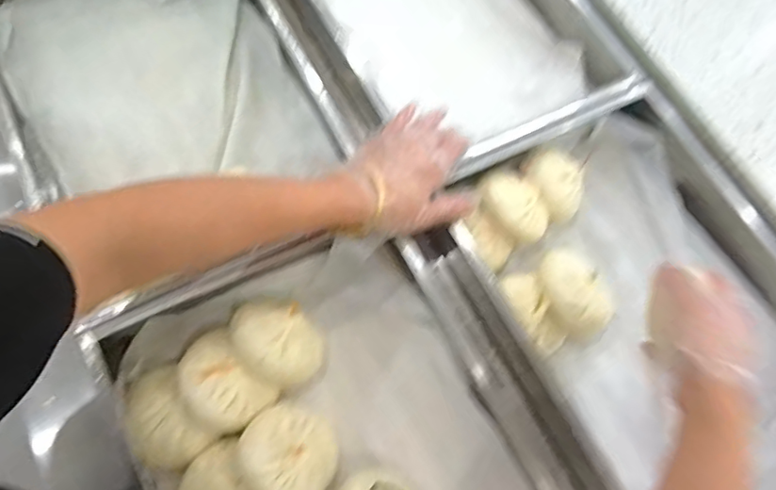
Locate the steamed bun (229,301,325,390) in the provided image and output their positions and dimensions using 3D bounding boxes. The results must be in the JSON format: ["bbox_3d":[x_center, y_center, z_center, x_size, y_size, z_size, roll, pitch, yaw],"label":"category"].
[{"bbox_3d":[-0.102,0.091,0.515,0.070,0.056,0.085,-41,77,-17],"label":"steamed bun"}]

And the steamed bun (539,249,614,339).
[{"bbox_3d":[0.189,0.050,0.569,0.065,0.061,0.092,-15,71,-9],"label":"steamed bun"}]

